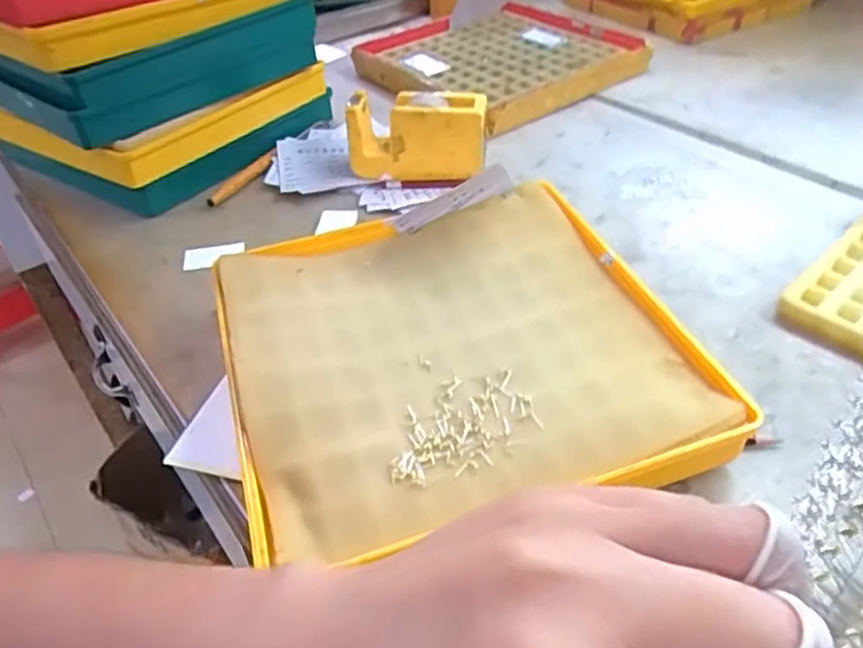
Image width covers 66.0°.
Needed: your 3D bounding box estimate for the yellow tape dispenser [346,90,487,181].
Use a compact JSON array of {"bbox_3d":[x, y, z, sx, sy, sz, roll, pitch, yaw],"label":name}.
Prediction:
[{"bbox_3d":[-0.014,-0.183,0.645,0.131,0.069,0.047,-3,40,1],"label":"yellow tape dispenser"}]

